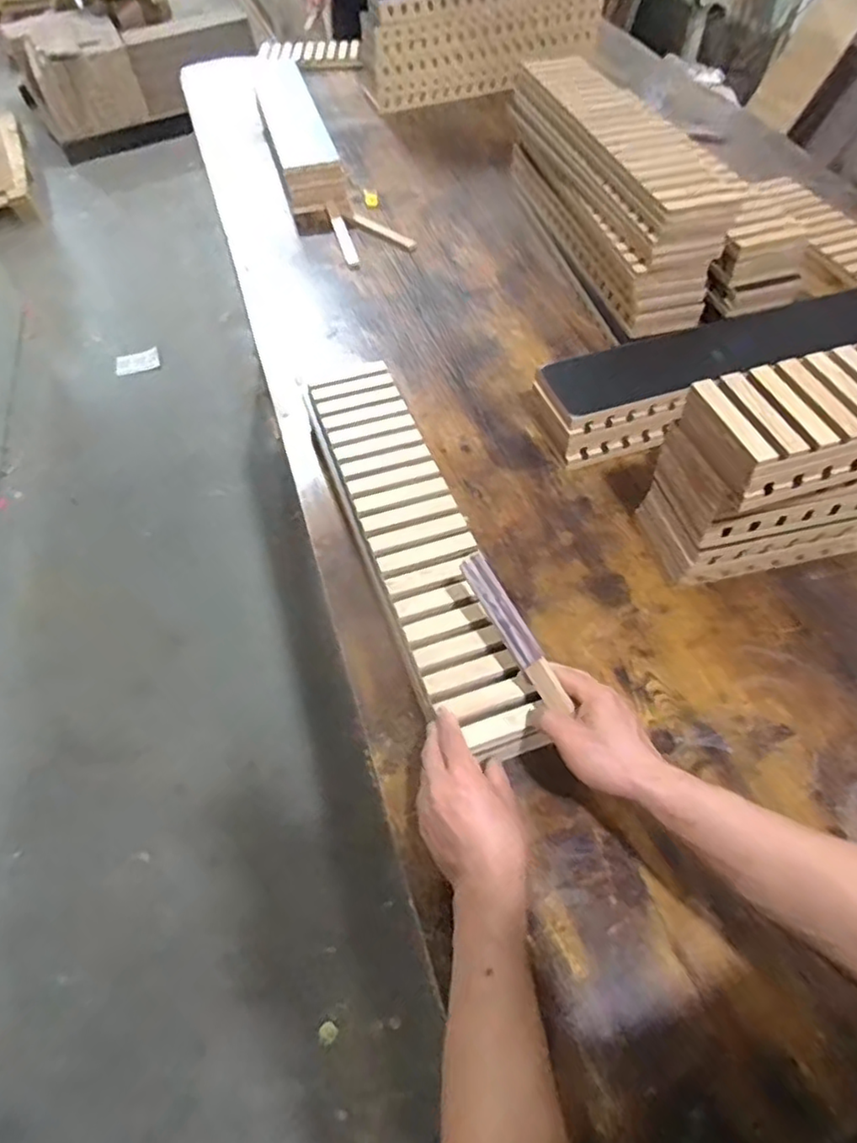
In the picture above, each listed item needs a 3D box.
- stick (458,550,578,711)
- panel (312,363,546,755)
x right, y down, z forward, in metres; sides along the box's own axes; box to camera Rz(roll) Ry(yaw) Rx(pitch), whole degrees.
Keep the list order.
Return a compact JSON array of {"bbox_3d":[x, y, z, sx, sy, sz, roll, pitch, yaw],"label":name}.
[{"bbox_3d":[0.078,0.054,0.593,0.022,0.023,0.160,-26,73,-15],"label":"stick"},{"bbox_3d":[-0.022,-0.052,0.762,0.125,0.055,0.585,-16,55,-9],"label":"panel"}]

